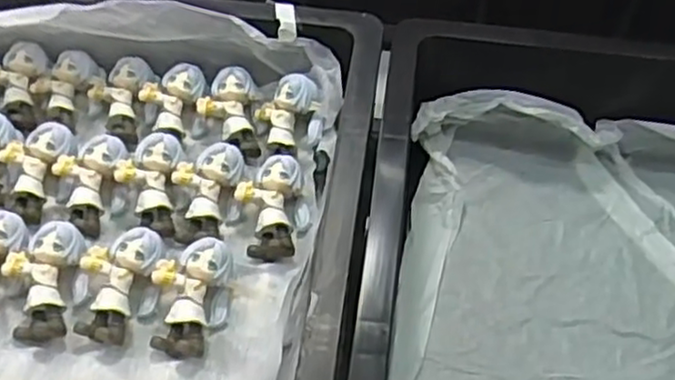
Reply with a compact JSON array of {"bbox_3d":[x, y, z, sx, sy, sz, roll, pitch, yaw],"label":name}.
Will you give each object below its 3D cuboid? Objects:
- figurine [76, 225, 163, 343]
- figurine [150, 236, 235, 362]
[{"bbox_3d":[-0.115,0.049,0.373,0.034,0.018,0.061,13,71,9],"label":"figurine"},{"bbox_3d":[-0.074,0.054,0.368,0.037,0.018,0.057,-2,53,-2],"label":"figurine"}]

